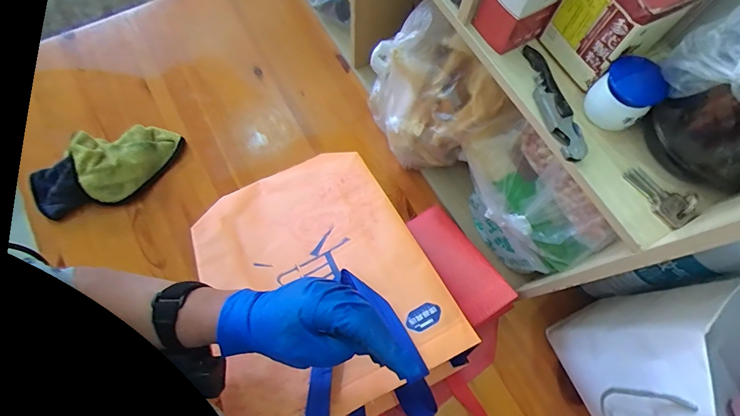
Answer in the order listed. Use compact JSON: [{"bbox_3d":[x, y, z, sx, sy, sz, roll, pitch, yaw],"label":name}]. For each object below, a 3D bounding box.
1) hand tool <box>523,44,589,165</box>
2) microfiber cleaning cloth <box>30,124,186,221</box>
[{"bbox_3d":[0.160,-0.093,0.345,0.023,0.010,0.115,-13,72,-7],"label":"hand tool"},{"bbox_3d":[-0.389,-0.071,0.624,0.180,0.066,0.102,-24,73,-10],"label":"microfiber cleaning cloth"}]

